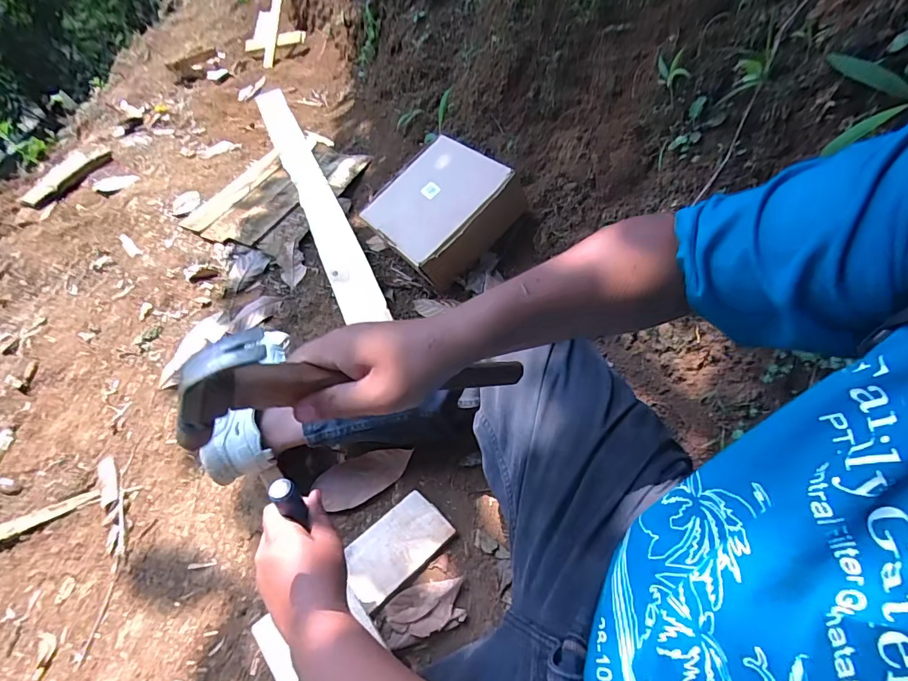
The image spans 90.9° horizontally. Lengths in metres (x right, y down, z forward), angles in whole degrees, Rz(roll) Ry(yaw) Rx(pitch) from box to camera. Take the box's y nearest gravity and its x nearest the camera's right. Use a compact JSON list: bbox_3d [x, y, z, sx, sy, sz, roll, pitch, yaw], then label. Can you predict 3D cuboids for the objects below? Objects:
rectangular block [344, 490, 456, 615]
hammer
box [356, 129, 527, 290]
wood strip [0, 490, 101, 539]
[{"bbox_3d":[-0.082,0.286,0.629,0.150,0.014,0.092,-29,52,-29],"label":"rectangular block"},{"bbox_3d":[-0.053,0.035,0.352,0.278,0.086,0.020,1,38,-36],"label":"hammer"},{"bbox_3d":[-0.025,-0.288,0.951,0.282,0.105,0.263,-48,57,-4],"label":"box"},{"bbox_3d":[-0.685,0.291,0.738,0.203,0.012,0.027,-22,47,-5],"label":"wood strip"}]

